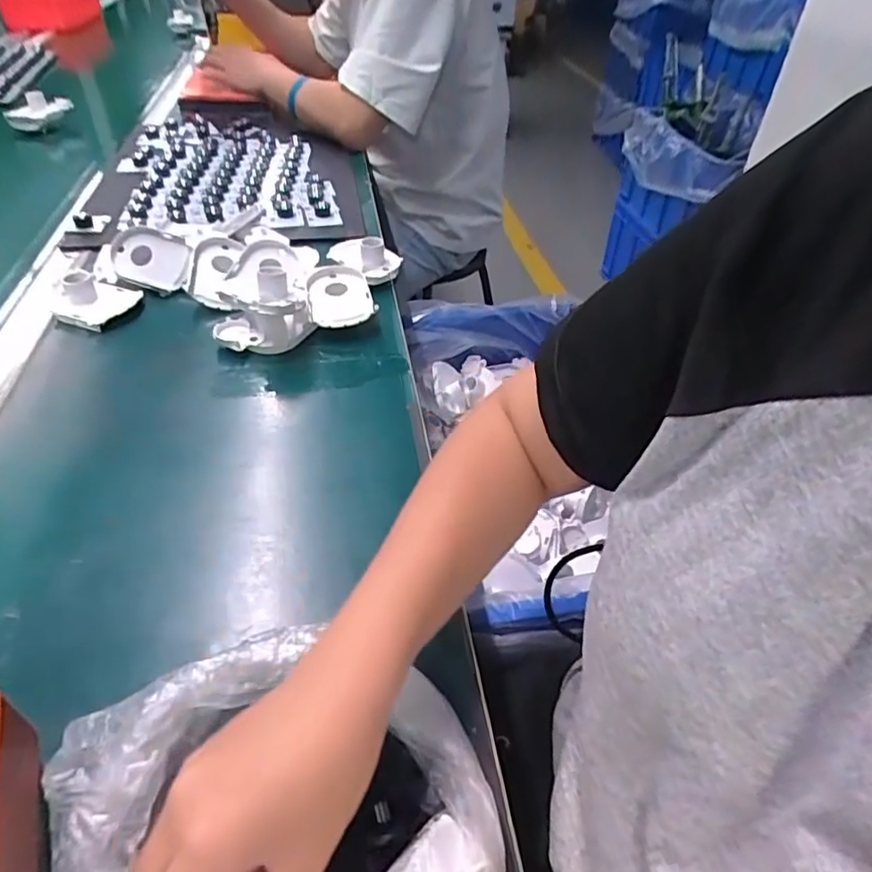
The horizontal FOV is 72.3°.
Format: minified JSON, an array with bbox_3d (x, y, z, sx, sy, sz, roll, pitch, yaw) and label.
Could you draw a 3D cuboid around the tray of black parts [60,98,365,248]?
[{"bbox_3d":[-0.304,-0.402,0.897,0.367,0.037,0.584,-4,42,-8],"label":"tray of black parts"}]

